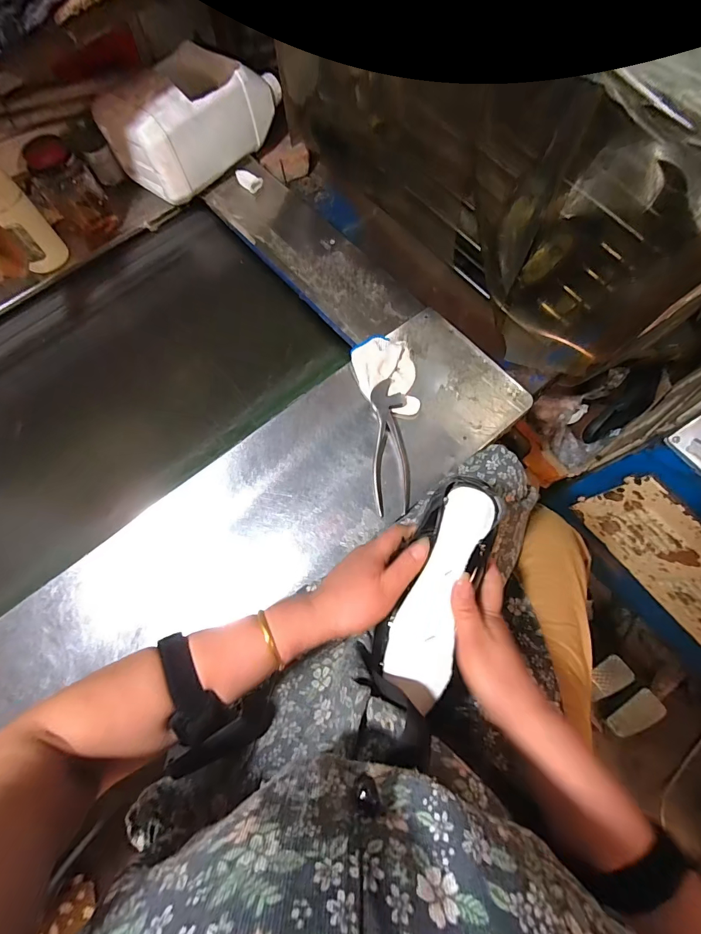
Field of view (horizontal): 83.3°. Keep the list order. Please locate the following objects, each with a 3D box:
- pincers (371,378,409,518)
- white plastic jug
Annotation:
[{"bbox_3d":[0.055,-0.033,0.539,0.048,0.020,0.190,-1,73,2],"label":"pincers"},{"bbox_3d":[-0.278,-0.629,0.696,0.166,0.124,0.283,41,78,13],"label":"white plastic jug"}]

